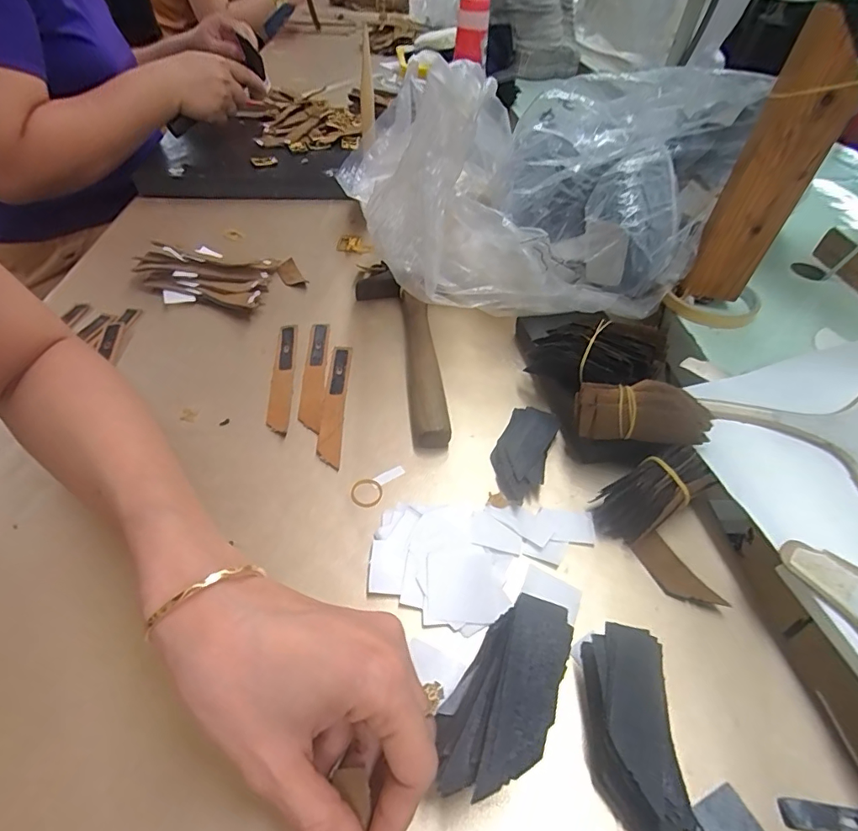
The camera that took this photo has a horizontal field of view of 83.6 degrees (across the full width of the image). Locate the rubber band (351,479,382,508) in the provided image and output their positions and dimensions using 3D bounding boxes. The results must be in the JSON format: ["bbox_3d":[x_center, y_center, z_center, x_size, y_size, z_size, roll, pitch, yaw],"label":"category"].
[{"bbox_3d":[-0.041,0.051,0.313,0.020,0.004,0.020,2,46,-2],"label":"rubber band"}]

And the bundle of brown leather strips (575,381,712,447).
[{"bbox_3d":[0.140,-0.003,0.310,0.083,0.028,0.032,14,47,9],"label":"bundle of brown leather strips"}]

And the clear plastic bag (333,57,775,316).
[{"bbox_3d":[0.106,-0.201,0.416,0.238,0.149,0.278,30,52,23],"label":"clear plastic bag"}]

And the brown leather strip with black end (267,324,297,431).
[{"bbox_3d":[-0.118,-0.033,0.385,0.015,0.005,0.121,-3,47,-7],"label":"brown leather strip with black end"}]

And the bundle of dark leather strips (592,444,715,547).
[{"bbox_3d":[0.137,0.046,0.296,0.078,0.023,0.037,-35,55,-6],"label":"bundle of dark leather strips"}]

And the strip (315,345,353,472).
[{"bbox_3d":[-0.072,-0.011,0.367,0.016,0.004,0.125,0,46,-4],"label":"strip"}]

